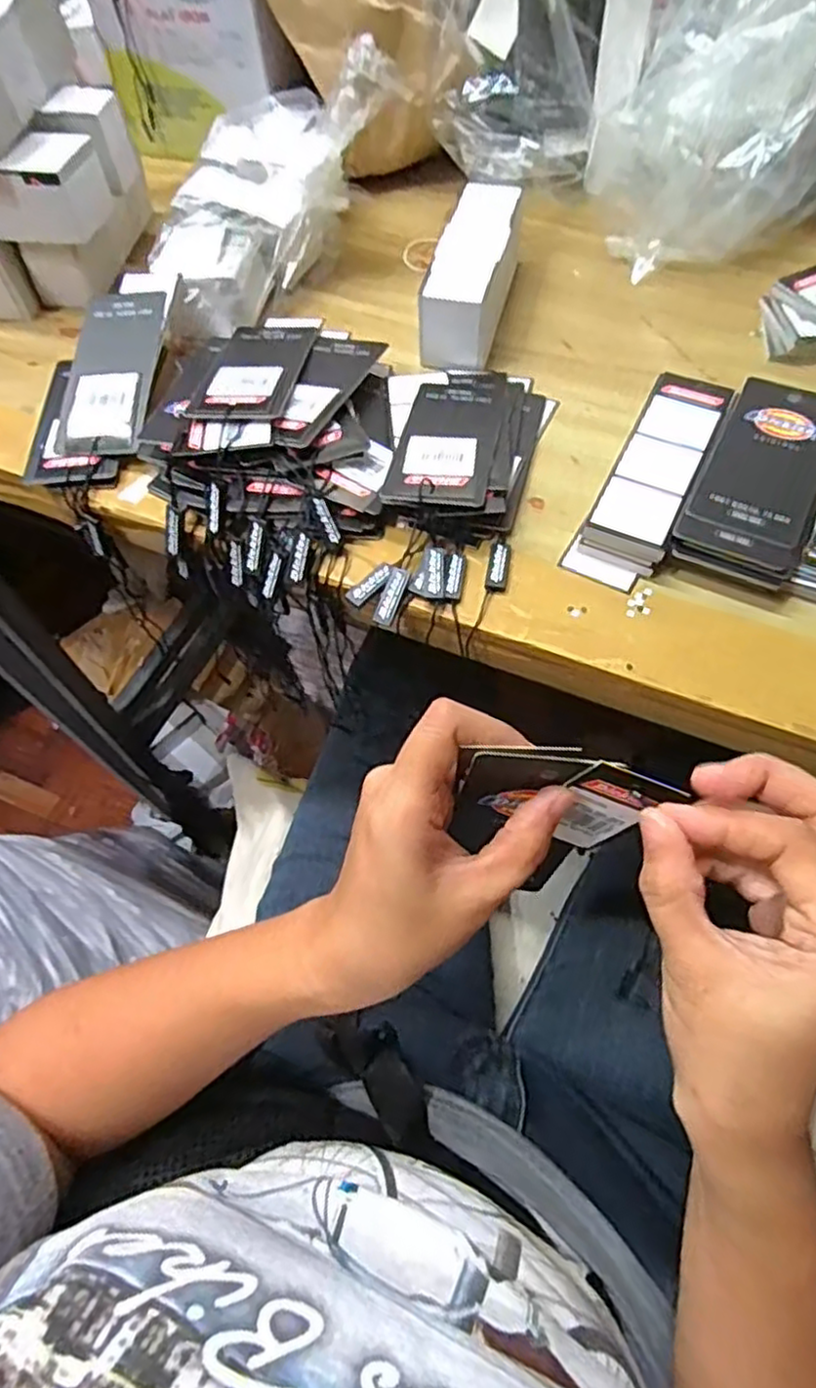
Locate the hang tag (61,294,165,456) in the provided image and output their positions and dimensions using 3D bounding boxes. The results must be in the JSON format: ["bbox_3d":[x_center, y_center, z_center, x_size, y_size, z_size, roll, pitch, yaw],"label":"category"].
[{"bbox_3d":[-0.166,-0.181,0.396,0.048,0.008,0.106,0,72,8],"label":"hang tag"}]

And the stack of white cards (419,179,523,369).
[{"bbox_3d":[0.040,-0.252,0.419,0.039,0.039,0.121,11,62,10],"label":"stack of white cards"}]

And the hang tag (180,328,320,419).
[{"bbox_3d":[-0.083,-0.181,0.388,0.050,0.008,0.110,4,47,5],"label":"hang tag"}]

